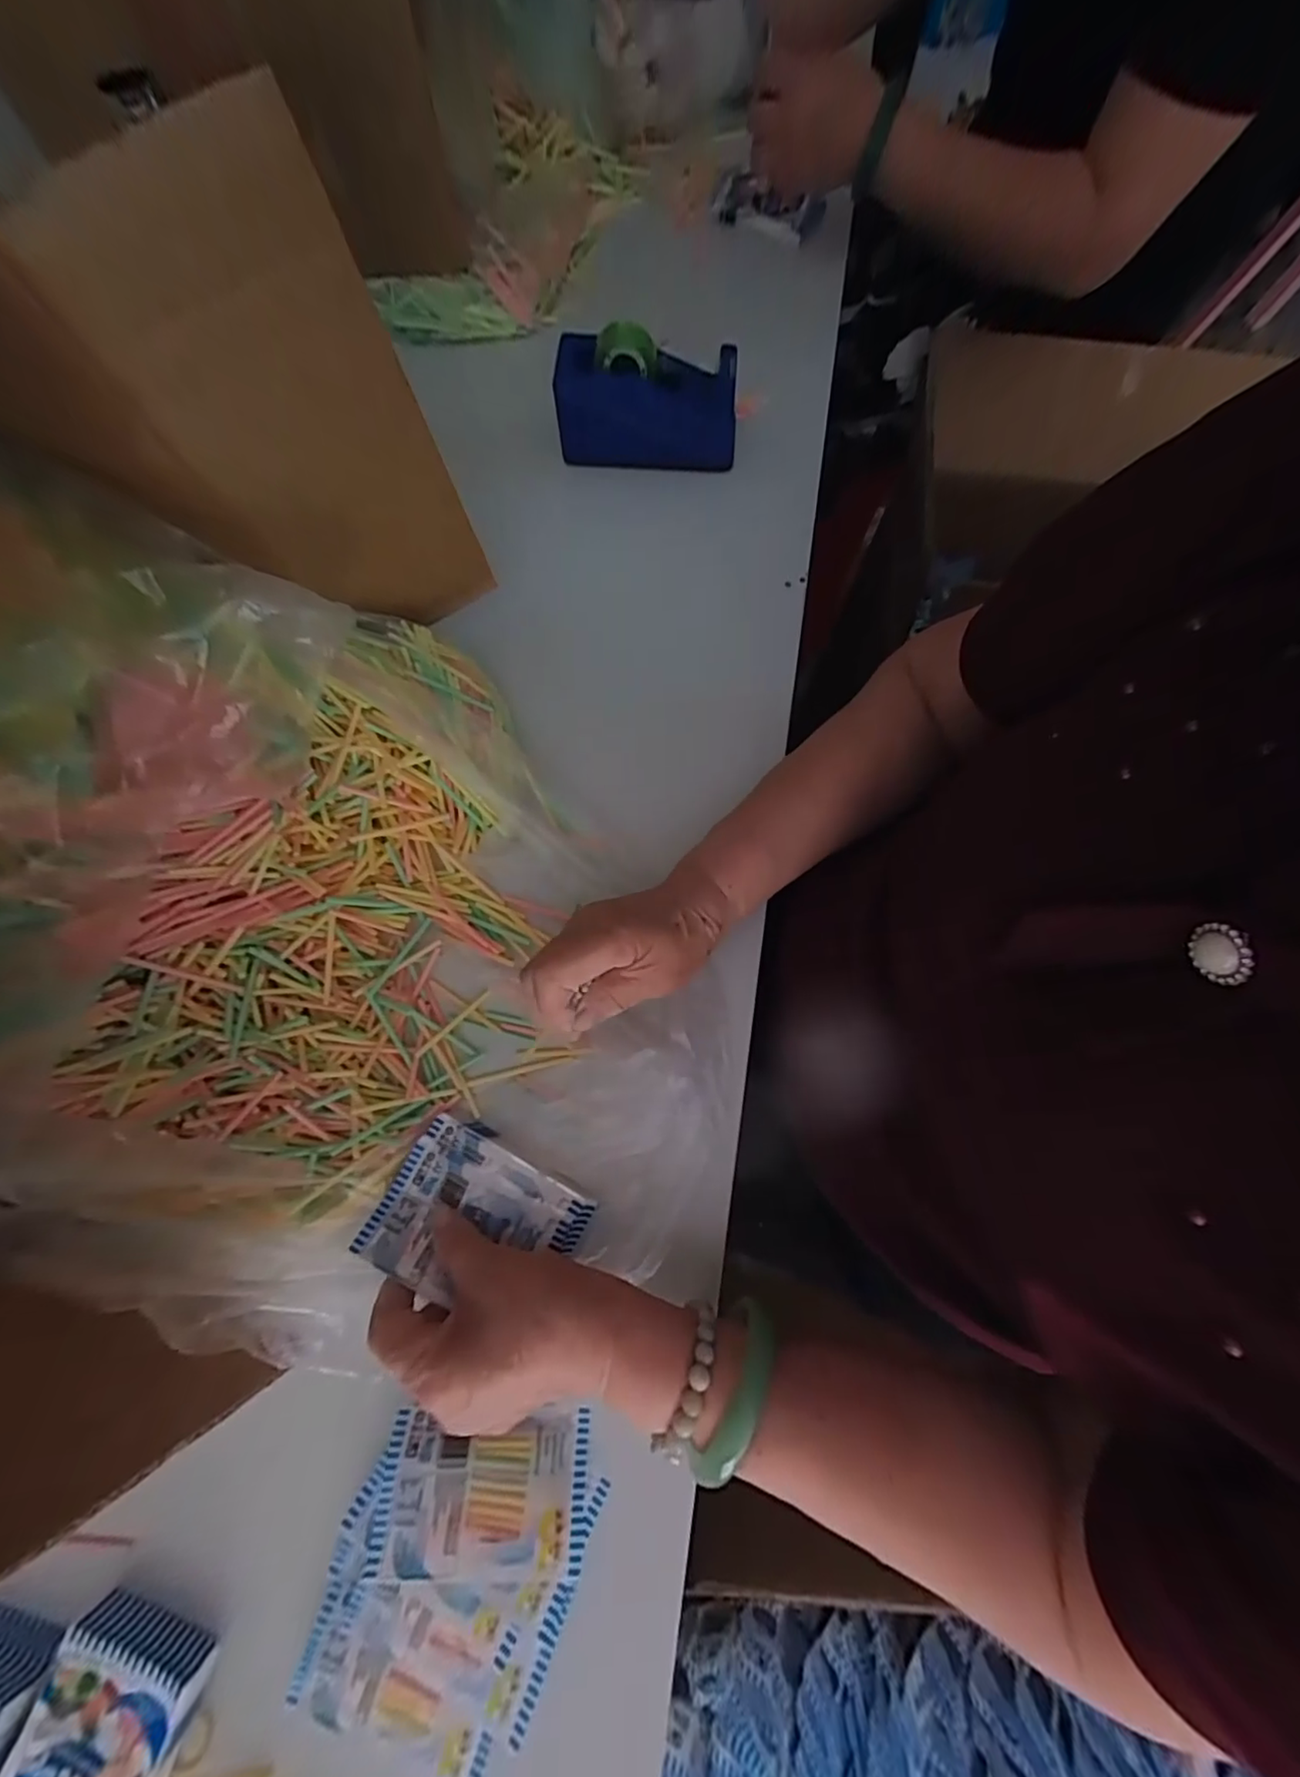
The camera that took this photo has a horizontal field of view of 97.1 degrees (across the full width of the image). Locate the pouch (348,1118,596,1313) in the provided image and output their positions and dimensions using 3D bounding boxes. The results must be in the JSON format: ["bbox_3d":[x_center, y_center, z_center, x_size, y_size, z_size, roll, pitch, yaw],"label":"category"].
[{"bbox_3d":[-0.100,0.191,0.332,0.114,0.016,0.081,26,59,9],"label":"pouch"}]

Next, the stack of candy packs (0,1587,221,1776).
[{"bbox_3d":[-0.269,0.425,0.274,0.072,0.030,0.103,18,75,5],"label":"stack of candy packs"}]

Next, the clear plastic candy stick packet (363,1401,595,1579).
[{"bbox_3d":[-0.085,0.314,0.299,0.104,0.011,0.061,8,56,-9],"label":"clear plastic candy stick packet"}]

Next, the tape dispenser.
[{"bbox_3d":[-0.001,-0.406,0.482,0.148,0.077,0.049,7,74,2],"label":"tape dispenser"}]

